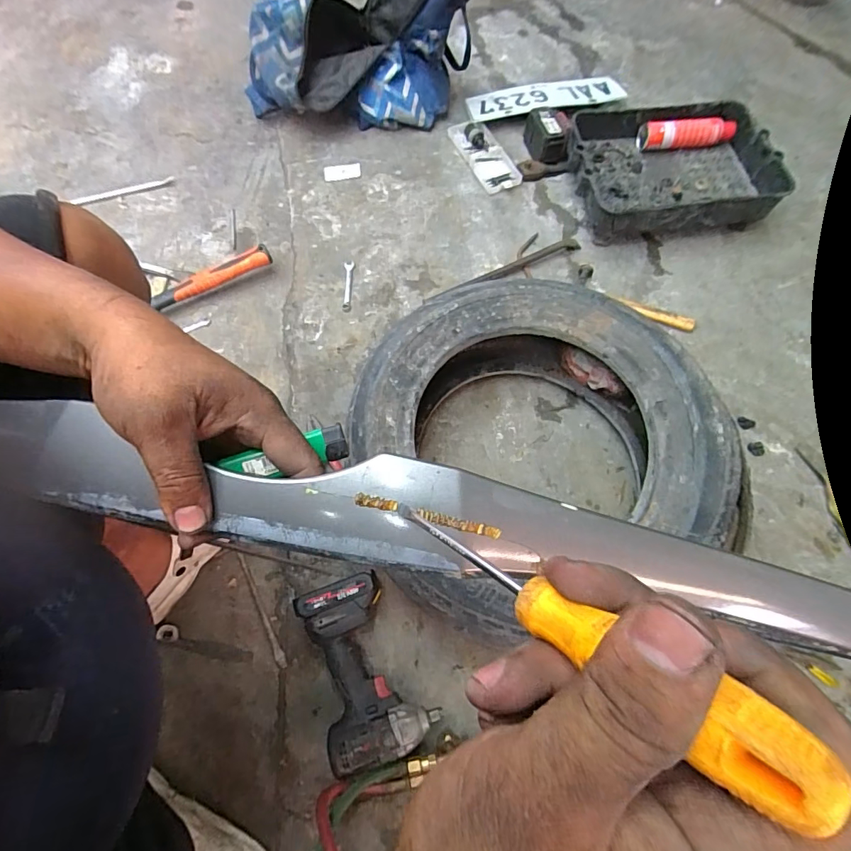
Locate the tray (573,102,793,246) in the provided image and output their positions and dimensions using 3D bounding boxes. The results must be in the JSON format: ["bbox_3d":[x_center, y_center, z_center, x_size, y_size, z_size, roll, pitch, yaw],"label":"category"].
[{"bbox_3d":[0.513,-0.536,0.982,0.408,0.108,0.309,-3,65,-3],"label":"tray"}]

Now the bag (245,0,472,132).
[{"bbox_3d":[-0.155,-0.856,1.031,0.512,0.265,0.223,-8,62,-3],"label":"bag"}]

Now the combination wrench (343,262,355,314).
[{"bbox_3d":[-0.158,-0.284,0.932,0.020,0.009,0.124,0,65,-2],"label":"combination wrench"}]

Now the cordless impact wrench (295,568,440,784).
[{"bbox_3d":[-0.080,0.322,0.613,0.133,0.079,0.216,-17,63,-7],"label":"cordless impact wrench"}]

